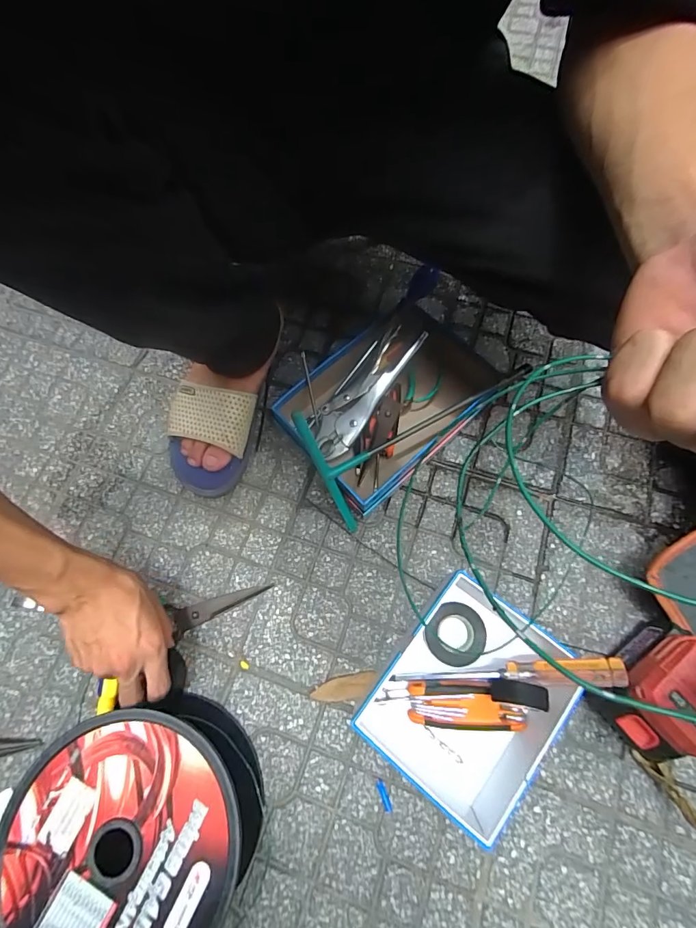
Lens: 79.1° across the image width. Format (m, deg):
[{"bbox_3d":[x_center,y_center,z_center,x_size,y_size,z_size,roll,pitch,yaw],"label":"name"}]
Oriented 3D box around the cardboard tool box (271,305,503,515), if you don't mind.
[{"bbox_3d":[0.063,-0.090,0.546,0.278,0.072,0.180,-38,73,-11],"label":"cardboard tool box"}]

